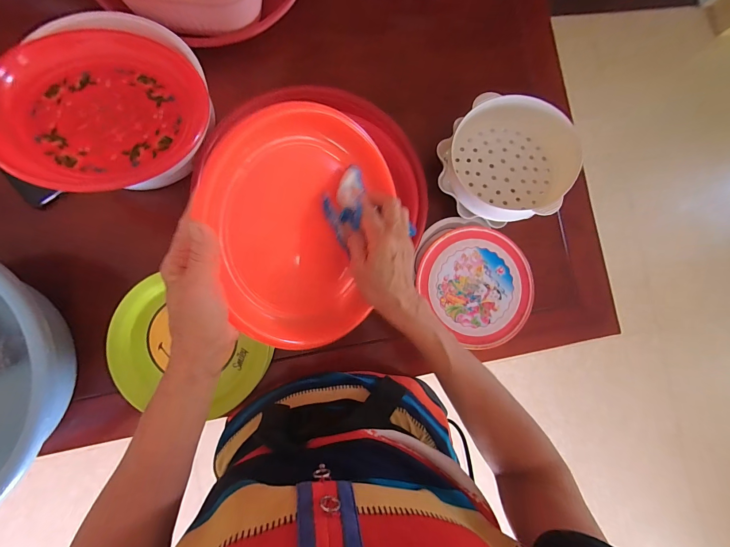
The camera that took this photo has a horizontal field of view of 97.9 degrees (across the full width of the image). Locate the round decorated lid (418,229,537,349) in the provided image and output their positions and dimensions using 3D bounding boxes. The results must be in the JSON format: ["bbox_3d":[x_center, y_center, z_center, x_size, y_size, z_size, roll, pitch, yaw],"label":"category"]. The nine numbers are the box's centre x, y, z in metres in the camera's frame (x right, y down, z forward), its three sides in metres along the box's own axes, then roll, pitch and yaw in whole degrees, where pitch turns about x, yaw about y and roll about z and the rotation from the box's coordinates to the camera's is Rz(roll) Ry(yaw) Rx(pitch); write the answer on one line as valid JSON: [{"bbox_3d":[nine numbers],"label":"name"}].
[{"bbox_3d":[0.165,0.016,0.462,0.155,0.013,0.168,0,86,-6],"label":"round decorated lid"}]

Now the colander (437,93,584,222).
[{"bbox_3d":[0.213,-0.171,0.454,0.172,0.079,0.200,44,82,-2],"label":"colander"}]

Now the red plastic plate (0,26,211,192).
[{"bbox_3d":[-0.311,-0.199,0.378,0.220,0.029,0.205,5,70,-14],"label":"red plastic plate"}]

